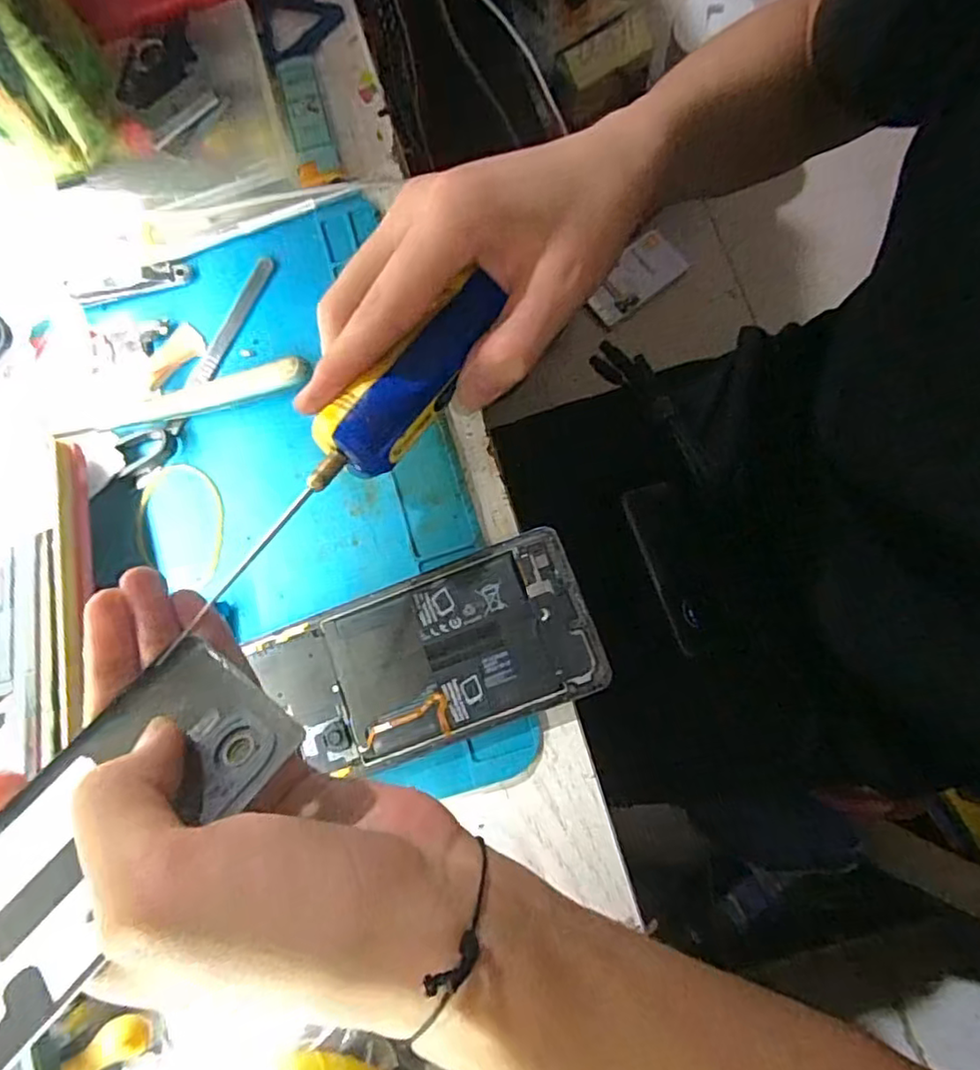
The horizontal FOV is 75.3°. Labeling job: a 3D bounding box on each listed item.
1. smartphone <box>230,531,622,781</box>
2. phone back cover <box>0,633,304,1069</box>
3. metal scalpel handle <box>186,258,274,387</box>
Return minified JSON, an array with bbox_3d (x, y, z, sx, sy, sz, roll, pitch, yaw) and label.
[{"bbox_3d":[-0.027,0.054,0.276,0.143,0.004,0.072,-21,78,3],"label":"smartphone"},{"bbox_3d":[-0.130,0.104,0.171,0.071,0.004,0.166,24,62,38],"label":"phone back cover"},{"bbox_3d":[-0.132,-0.109,0.325,0.011,0.006,0.075,25,84,10],"label":"metal scalpel handle"}]

